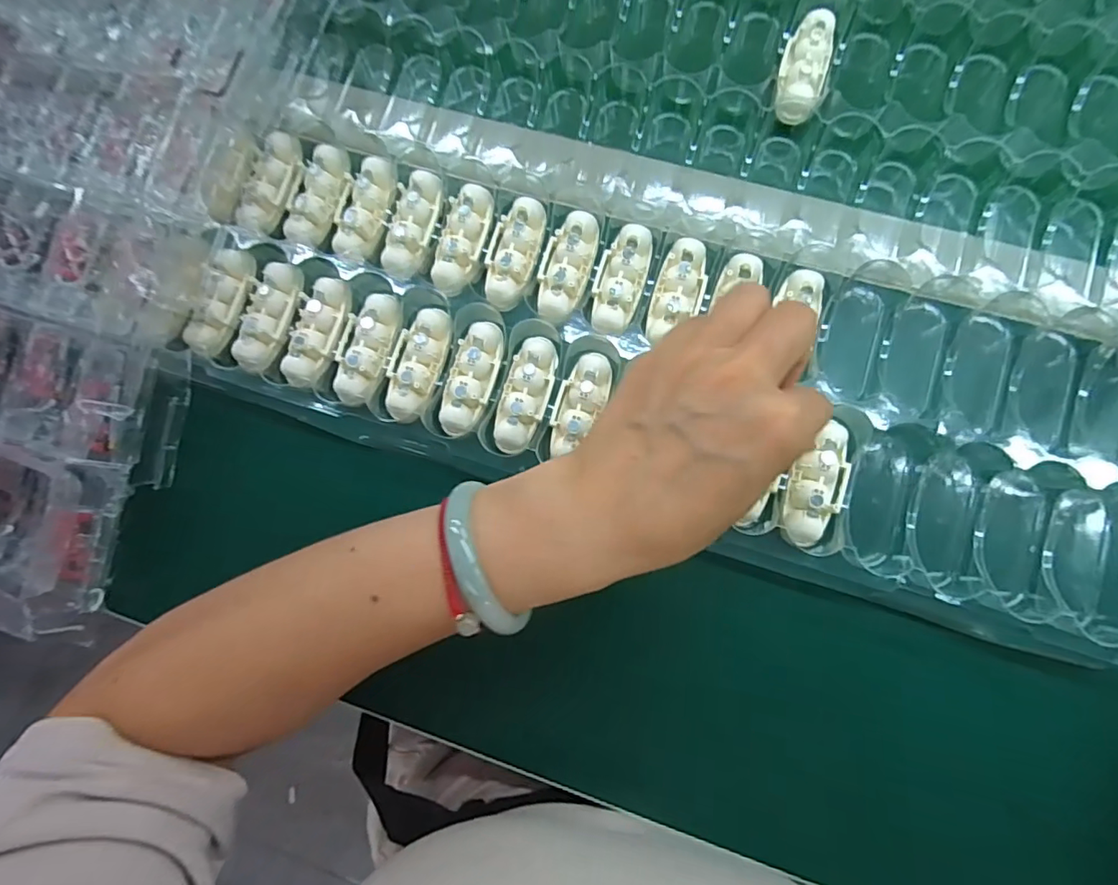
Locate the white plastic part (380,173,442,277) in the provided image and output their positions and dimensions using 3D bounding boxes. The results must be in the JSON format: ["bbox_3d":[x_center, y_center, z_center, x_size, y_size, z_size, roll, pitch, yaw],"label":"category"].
[{"bbox_3d":[-0.084,-0.123,0.303,0.025,0.012,0.059,15,84,5],"label":"white plastic part"}]

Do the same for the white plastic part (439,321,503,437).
[{"bbox_3d":[-0.047,-0.034,0.288,0.021,0.011,0.063,19,84,6],"label":"white plastic part"}]

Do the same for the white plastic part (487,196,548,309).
[{"bbox_3d":[-0.026,-0.105,0.298,0.028,0.012,0.061,16,84,6],"label":"white plastic part"}]

